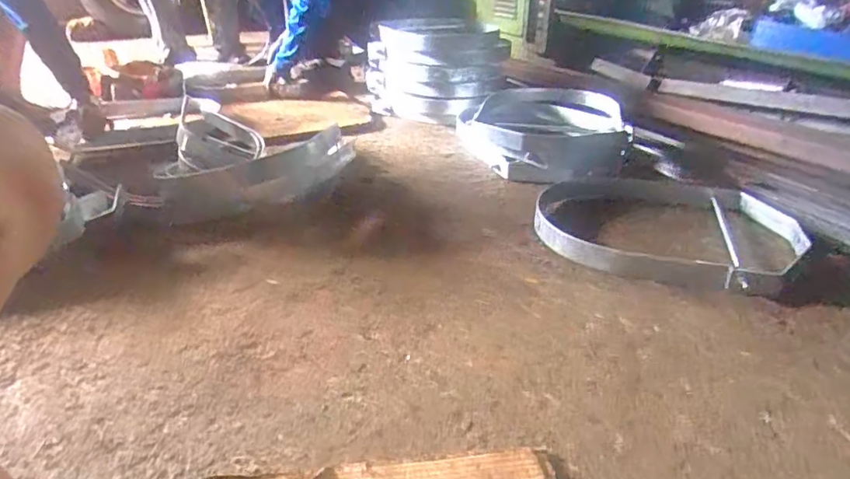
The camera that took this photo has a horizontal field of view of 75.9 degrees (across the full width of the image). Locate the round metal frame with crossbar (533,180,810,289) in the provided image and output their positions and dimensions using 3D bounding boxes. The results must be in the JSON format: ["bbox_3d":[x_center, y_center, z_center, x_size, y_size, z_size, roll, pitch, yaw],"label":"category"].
[{"bbox_3d":[0.497,-0.036,1.149,0.526,0.063,0.445,13,29,24],"label":"round metal frame with crossbar"}]

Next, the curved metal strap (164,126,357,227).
[{"bbox_3d":[-0.379,-0.171,1.268,0.417,0.135,0.285,-5,27,-10],"label":"curved metal strap"}]

